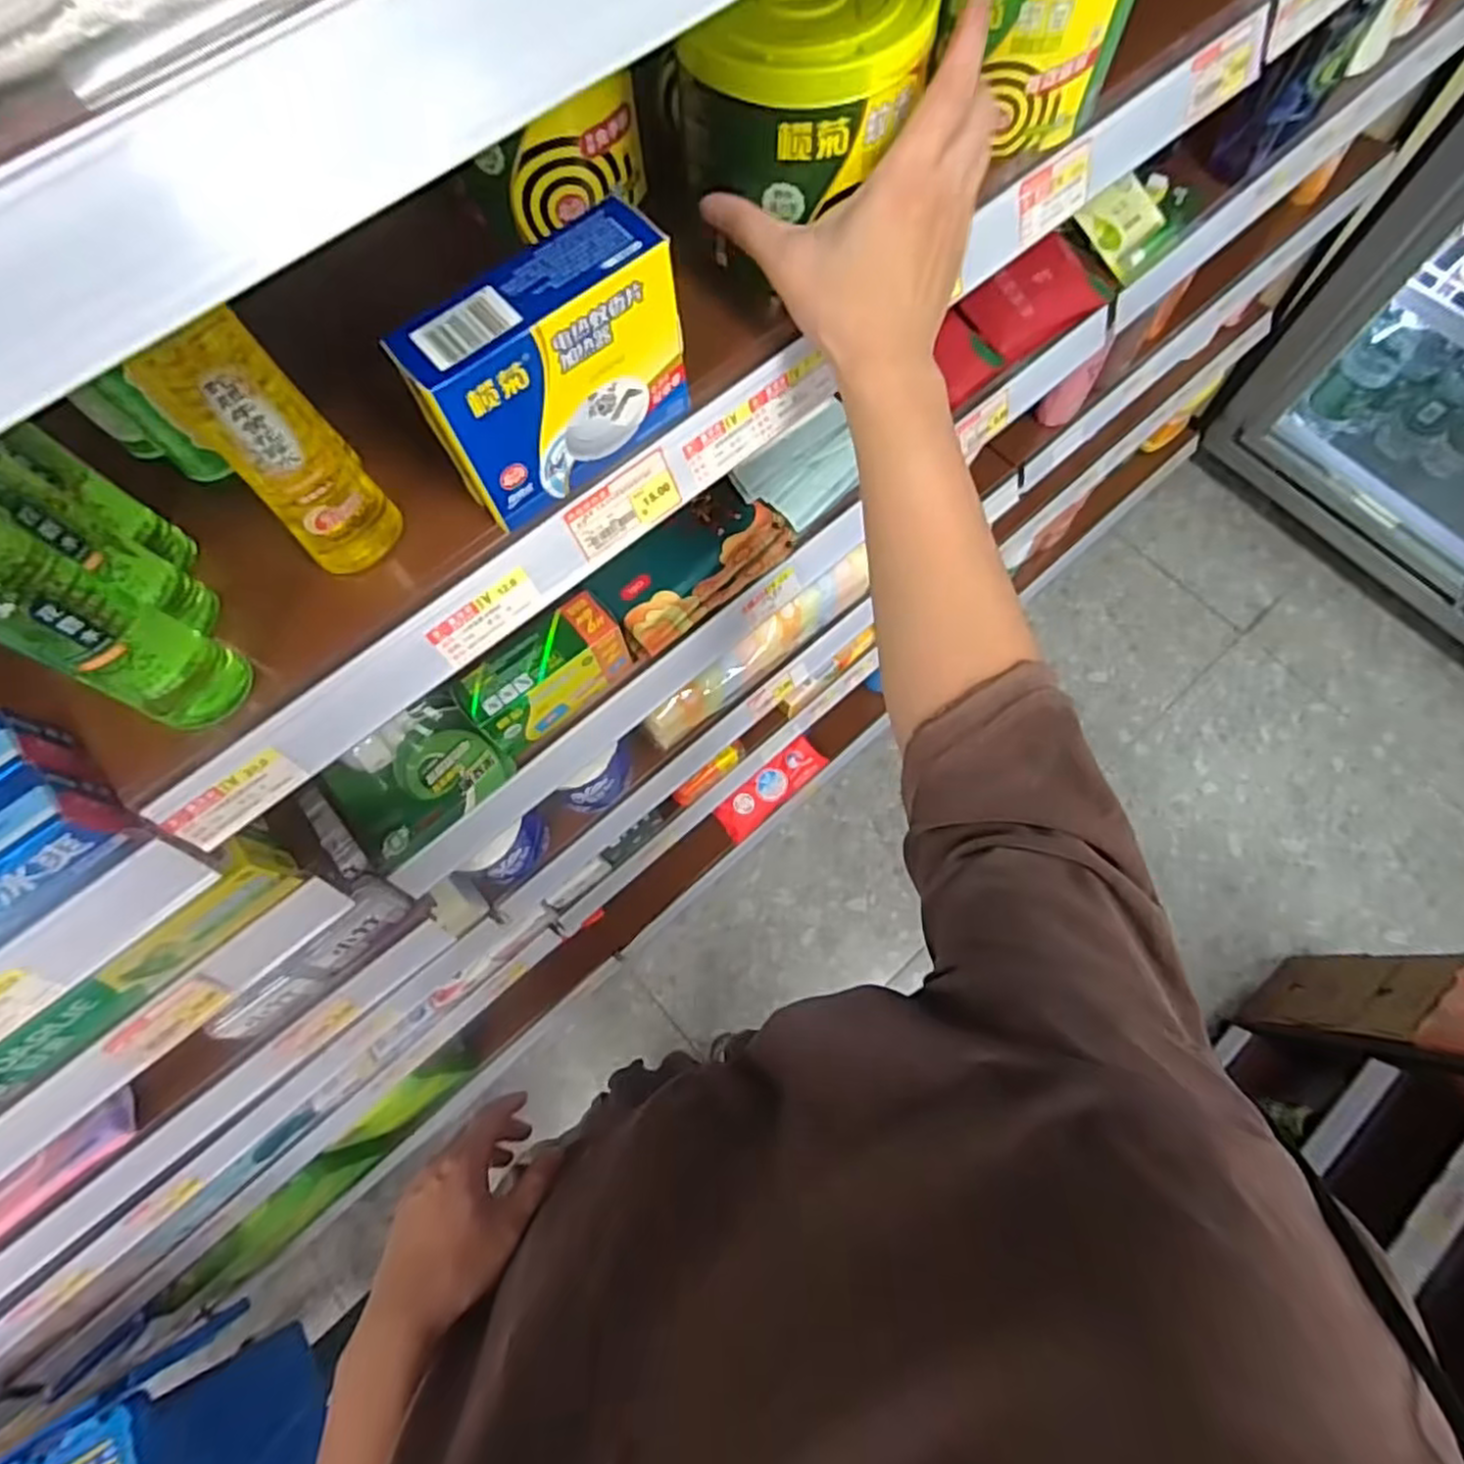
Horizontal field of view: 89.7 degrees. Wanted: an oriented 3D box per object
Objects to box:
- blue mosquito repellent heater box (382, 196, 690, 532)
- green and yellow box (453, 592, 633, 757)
[{"bbox_3d":[-0.088,-0.176,0.367,0.131,0.096,0.039,-40,75,-10],"label":"blue mosquito repellent heater box"},{"bbox_3d":[-0.149,-0.048,0.604,0.131,0.064,0.053,-37,74,-9],"label":"green and yellow box"}]

